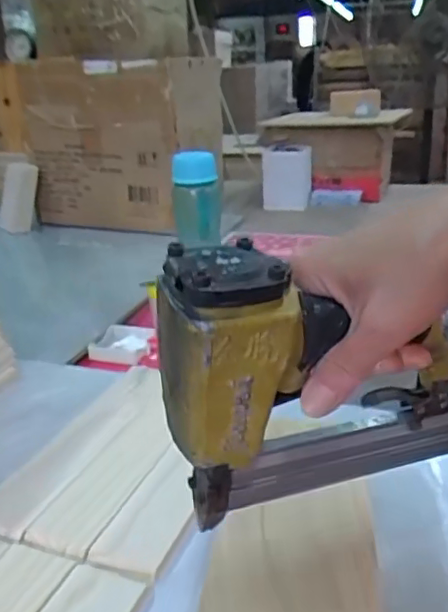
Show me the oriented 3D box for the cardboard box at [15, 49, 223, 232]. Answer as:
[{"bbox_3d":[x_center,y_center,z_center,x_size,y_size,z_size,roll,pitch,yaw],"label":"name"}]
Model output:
[{"bbox_3d":[-0.232,-0.367,1.330,0.384,0.357,0.274,7,24,21],"label":"cardboard box"}]

